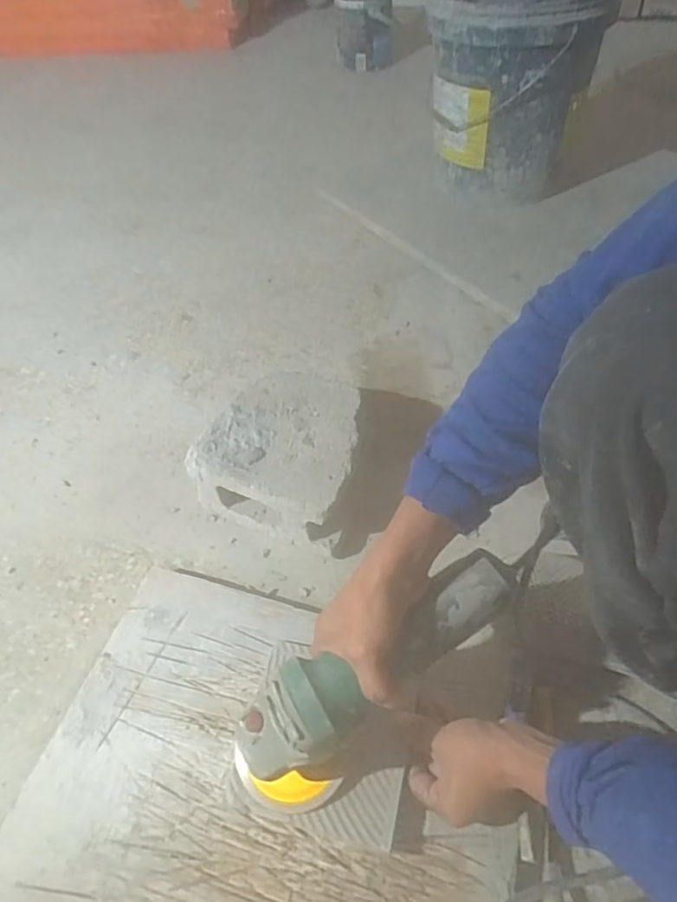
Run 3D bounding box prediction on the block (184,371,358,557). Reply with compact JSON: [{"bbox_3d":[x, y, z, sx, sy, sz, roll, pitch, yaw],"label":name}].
[{"bbox_3d":[-0.059,0.002,0.735,0.178,0.097,0.197,16,53,18],"label":"block"}]

